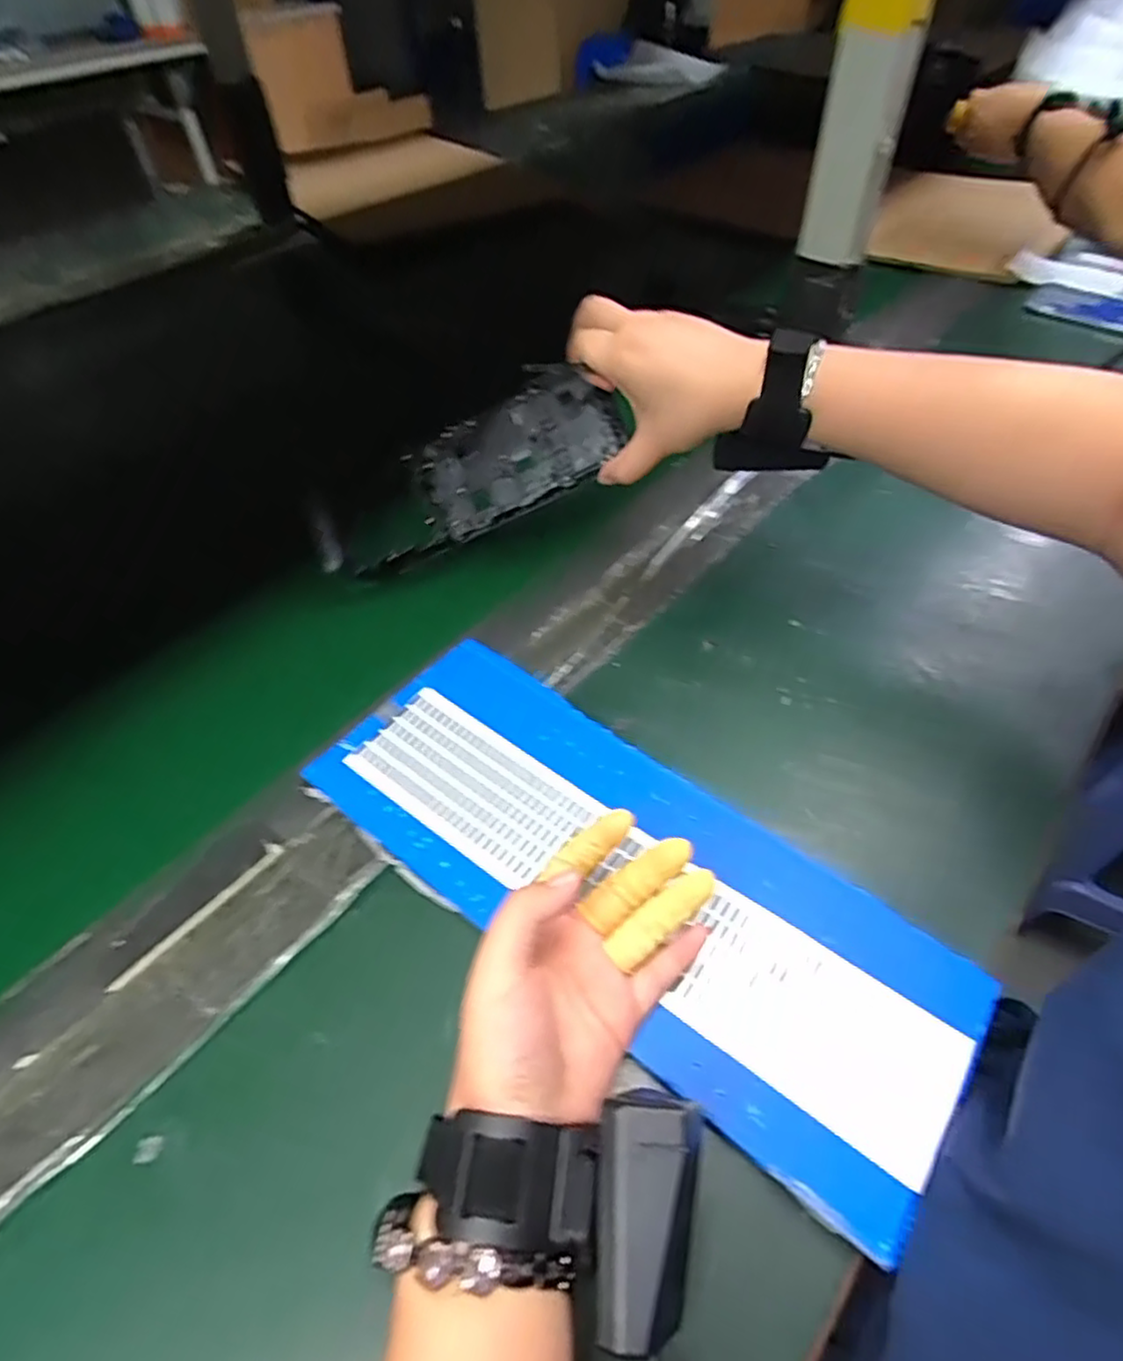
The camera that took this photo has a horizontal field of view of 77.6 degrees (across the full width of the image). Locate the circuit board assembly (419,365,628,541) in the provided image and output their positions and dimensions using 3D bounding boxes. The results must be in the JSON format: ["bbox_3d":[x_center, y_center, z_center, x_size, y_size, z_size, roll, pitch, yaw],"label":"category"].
[{"bbox_3d":[-0.028,-0.154,0.474,0.136,0.011,0.076,-25,87,15],"label":"circuit board assembly"}]

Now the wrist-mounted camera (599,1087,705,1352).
[{"bbox_3d":[0.028,0.178,0.235,0.031,0.025,0.068,7,68,7],"label":"wrist-mounted camera"}]

